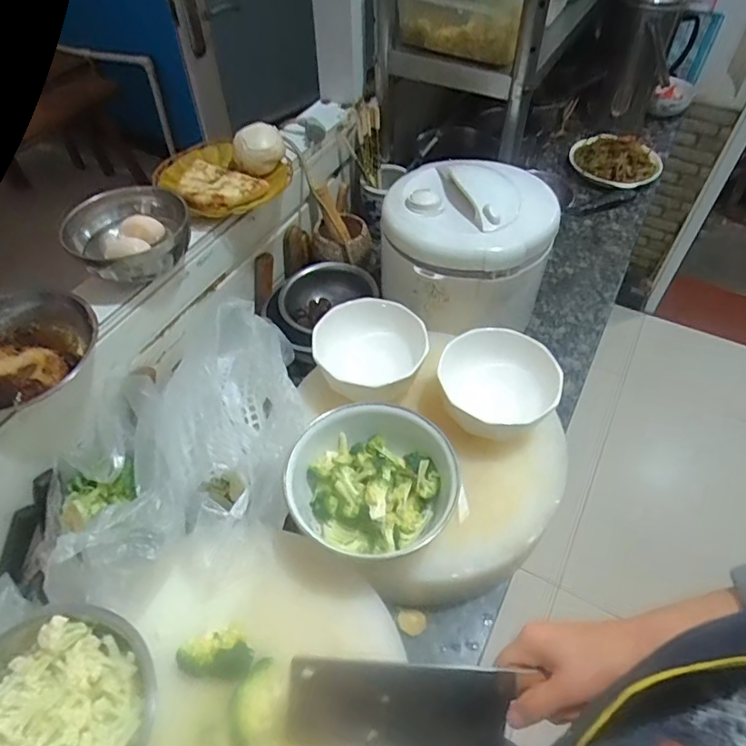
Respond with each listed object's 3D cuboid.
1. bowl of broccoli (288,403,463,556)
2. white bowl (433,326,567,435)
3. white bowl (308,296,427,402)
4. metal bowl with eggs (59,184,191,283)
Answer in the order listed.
[{"bbox_3d":[0.002,0.121,0.620,0.182,0.077,0.152,8,52,7],"label":"bowl of broccoli"},{"bbox_3d":[0.161,0.031,0.706,0.142,0.101,0.144,0,51,0],"label":"white bowl"},{"bbox_3d":[-0.009,-0.026,0.732,0.149,0.061,0.146,0,51,0],"label":"white bowl"},{"bbox_3d":[-0.307,-0.176,0.681,0.144,0.056,0.121,-12,52,-9],"label":"metal bowl with eggs"}]

